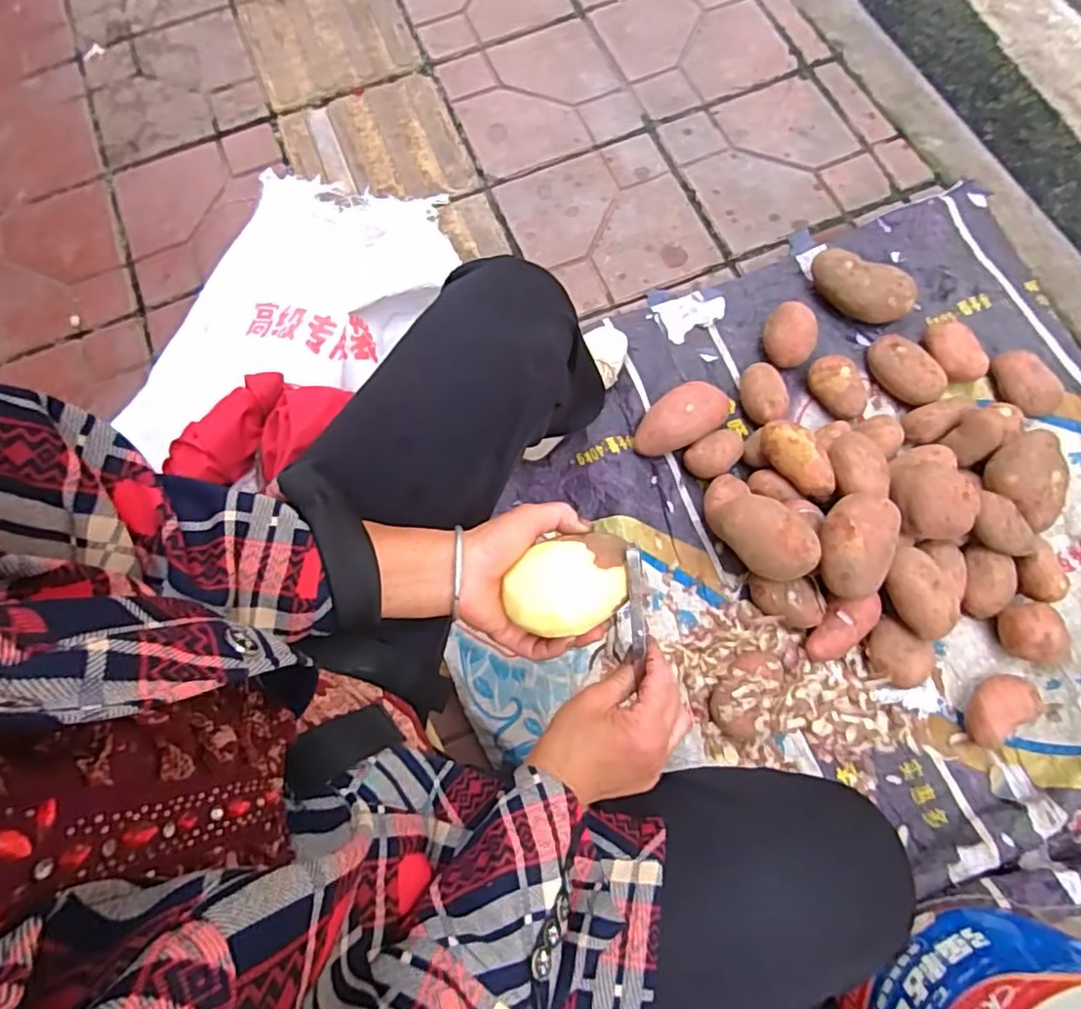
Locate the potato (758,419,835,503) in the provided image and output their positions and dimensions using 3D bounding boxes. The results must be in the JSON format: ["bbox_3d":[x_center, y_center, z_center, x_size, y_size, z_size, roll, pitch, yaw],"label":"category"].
[{"bbox_3d":[0.335,-0.057,0.800,0.055,0.055,0.118,-42,75,-7],"label":"potato"}]

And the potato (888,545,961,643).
[{"bbox_3d":[0.454,0.109,0.741,0.060,0.057,0.107,-23,73,-1],"label":"potato"}]

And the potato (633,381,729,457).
[{"bbox_3d":[0.195,-0.119,0.861,0.140,0.058,0.080,-32,74,-4],"label":"potato"}]

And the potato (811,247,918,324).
[{"bbox_3d":[0.467,-0.316,0.900,0.148,0.065,0.072,29,79,12],"label":"potato"}]

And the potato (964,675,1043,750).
[{"bbox_3d":[0.548,0.243,0.733,0.097,0.041,0.058,-38,74,-6],"label":"potato"}]

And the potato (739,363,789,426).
[{"bbox_3d":[0.318,-0.159,0.875,0.060,0.056,0.094,-16,73,1],"label":"potato"}]

